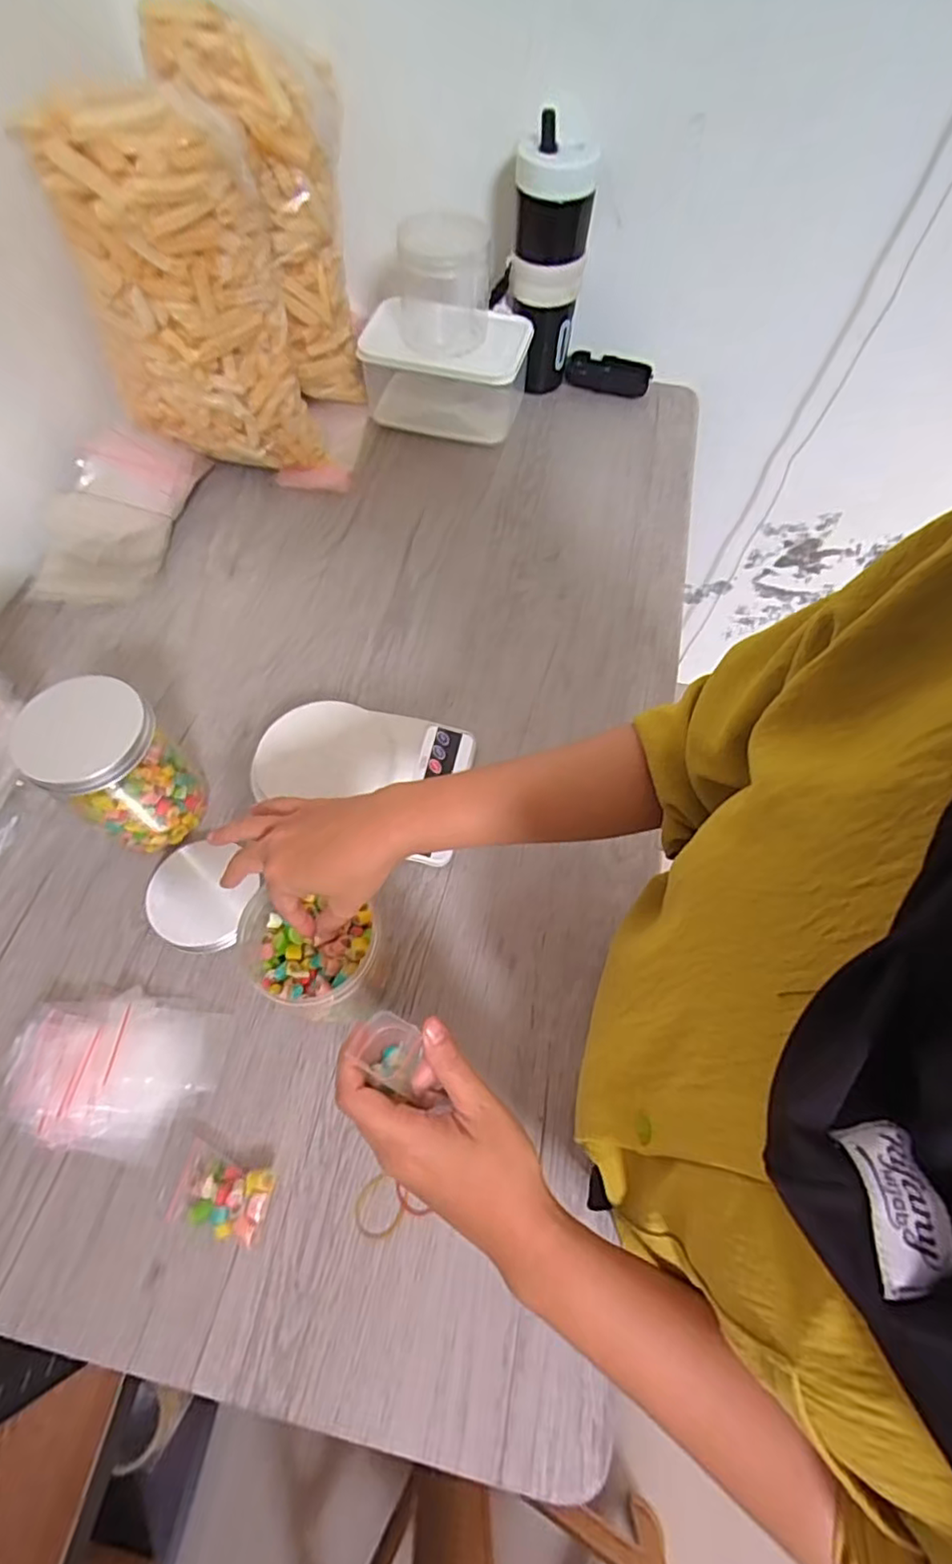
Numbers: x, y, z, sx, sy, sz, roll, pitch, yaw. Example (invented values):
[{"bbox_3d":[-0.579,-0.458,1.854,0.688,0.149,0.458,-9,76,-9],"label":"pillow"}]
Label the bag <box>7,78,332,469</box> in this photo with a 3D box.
[{"bbox_3d":[-0.273,-0.445,0.605,0.176,0.296,0.080,-16,64,-9],"label":"bag"}]

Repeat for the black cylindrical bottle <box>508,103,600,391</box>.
[{"bbox_3d":[0.080,-0.571,0.712,0.081,0.228,0.069,6,63,2],"label":"black cylindrical bottle"}]

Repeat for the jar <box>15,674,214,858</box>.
[{"bbox_3d":[-0.268,-0.009,0.477,0.084,0.138,0.077,1,63,-1],"label":"jar"}]

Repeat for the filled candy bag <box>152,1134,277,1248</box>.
[{"bbox_3d":[-0.169,0.265,0.402,0.073,0.019,0.047,14,63,6],"label":"filled candy bag"}]

